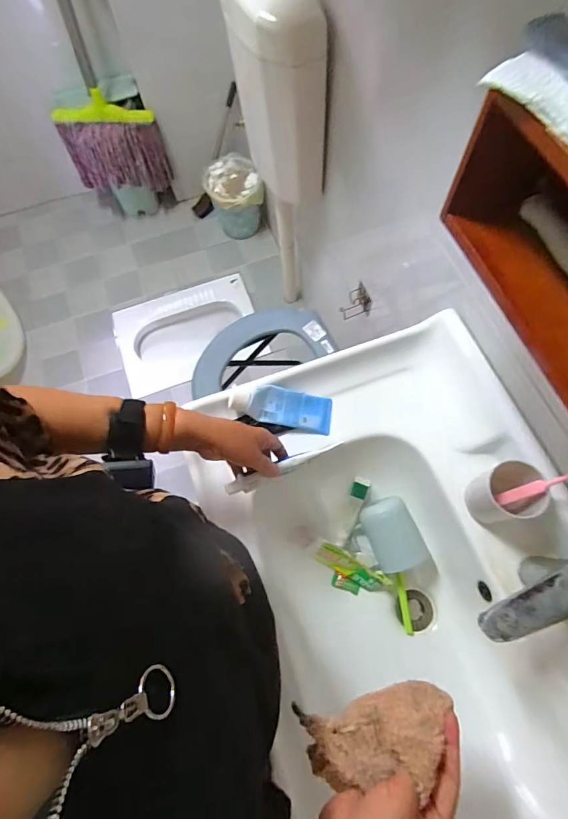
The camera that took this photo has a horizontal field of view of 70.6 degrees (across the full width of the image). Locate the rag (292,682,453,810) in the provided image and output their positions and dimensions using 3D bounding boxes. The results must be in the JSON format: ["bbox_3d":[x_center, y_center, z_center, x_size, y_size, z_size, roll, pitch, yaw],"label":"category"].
[{"bbox_3d":[0.084,0.286,0.355,0.132,0.088,0.055,-11,68,-2],"label":"rag"}]

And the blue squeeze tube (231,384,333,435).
[{"bbox_3d":[-0.002,-0.003,0.622,0.161,0.028,0.059,12,67,-15],"label":"blue squeeze tube"}]

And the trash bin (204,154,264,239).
[{"bbox_3d":[-0.200,-0.860,1.676,0.220,0.245,0.242,-14,68,-3],"label":"trash bin"}]

